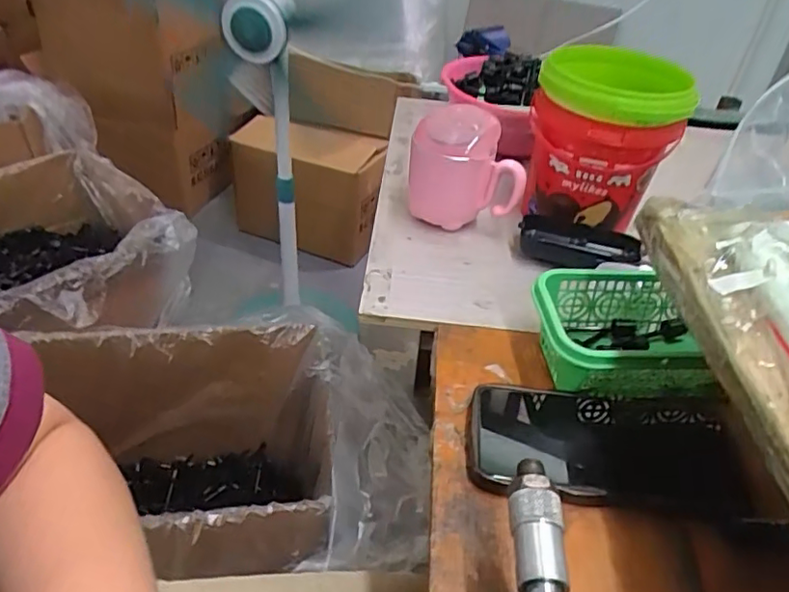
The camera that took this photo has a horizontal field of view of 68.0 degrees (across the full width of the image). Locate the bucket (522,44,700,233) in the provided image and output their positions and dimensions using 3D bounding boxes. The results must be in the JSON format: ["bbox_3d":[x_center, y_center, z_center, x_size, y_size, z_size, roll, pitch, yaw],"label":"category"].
[{"bbox_3d":[0.198,-0.155,0.573,0.130,0.158,0.160,16,40,12],"label":"bucket"}]

